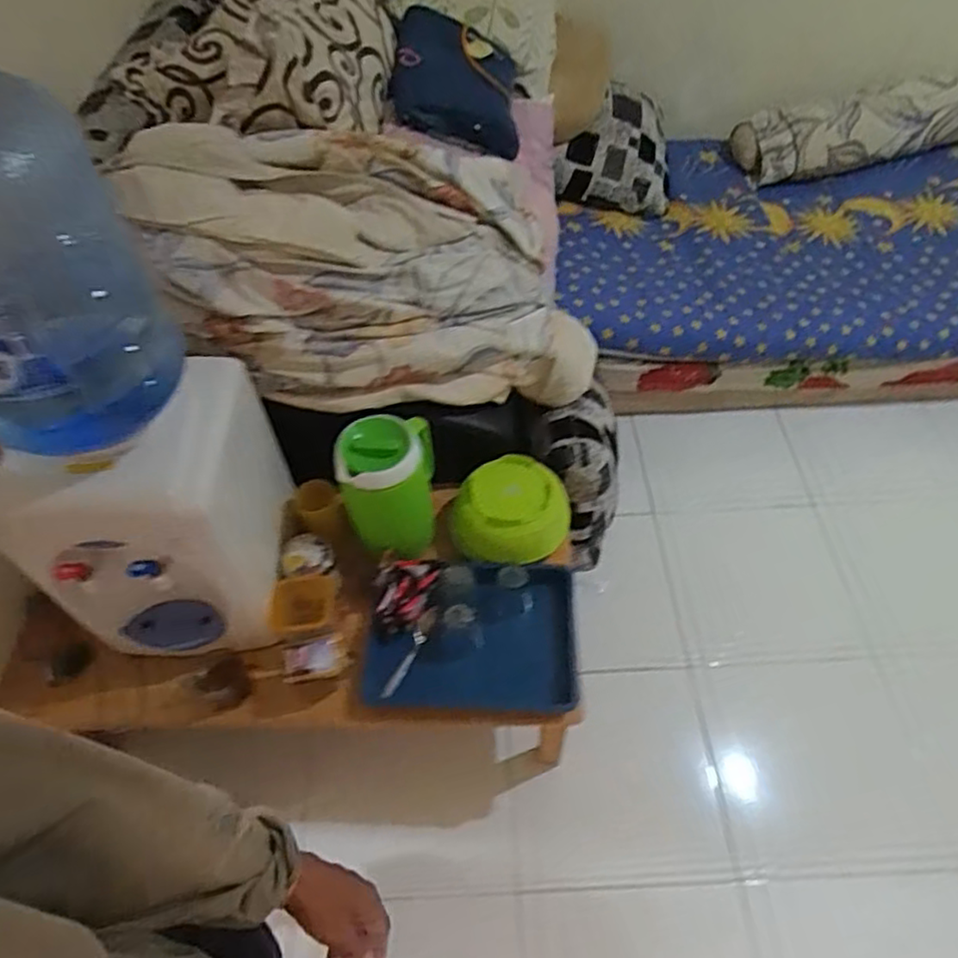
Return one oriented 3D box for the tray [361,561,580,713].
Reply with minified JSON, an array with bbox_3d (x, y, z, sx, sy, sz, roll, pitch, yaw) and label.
[{"bbox_3d":[-0.015,0.261,1.159,0.354,0.087,0.253,1,53,4],"label":"tray"}]

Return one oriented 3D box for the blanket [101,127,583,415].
[{"bbox_3d":[-0.167,-0.371,1.228,0.755,0.474,0.402,-16,54,-9],"label":"blanket"}]

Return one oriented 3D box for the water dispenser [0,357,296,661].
[{"bbox_3d":[-0.499,0.046,1.095,0.313,0.407,0.317,-3,53,1],"label":"water dispenser"}]

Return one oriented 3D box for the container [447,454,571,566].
[{"bbox_3d":[0.050,0.063,1.267,0.210,0.099,0.176,-14,53,-7],"label":"container"}]

